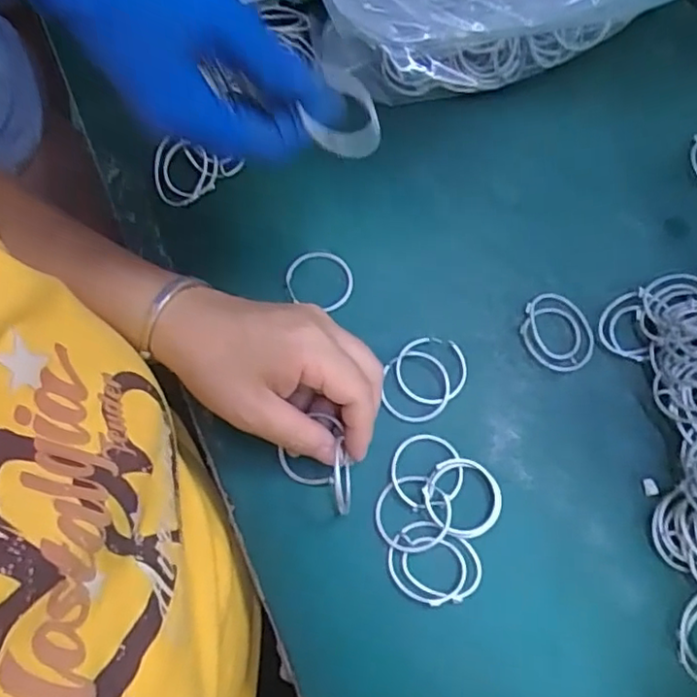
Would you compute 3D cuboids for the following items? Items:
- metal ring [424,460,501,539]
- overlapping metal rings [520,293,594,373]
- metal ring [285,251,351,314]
[{"bbox_3d":[0.062,0.080,0.336,0.041,0.007,0.040,0,73,1],"label":"metal ring"},{"bbox_3d":[0.123,-0.009,0.368,0.040,0.010,0.046,-4,73,0],"label":"overlapping metal rings"},{"bbox_3d":[-0.017,-0.043,0.384,0.041,0.009,0.035,20,75,5],"label":"metal ring"}]

